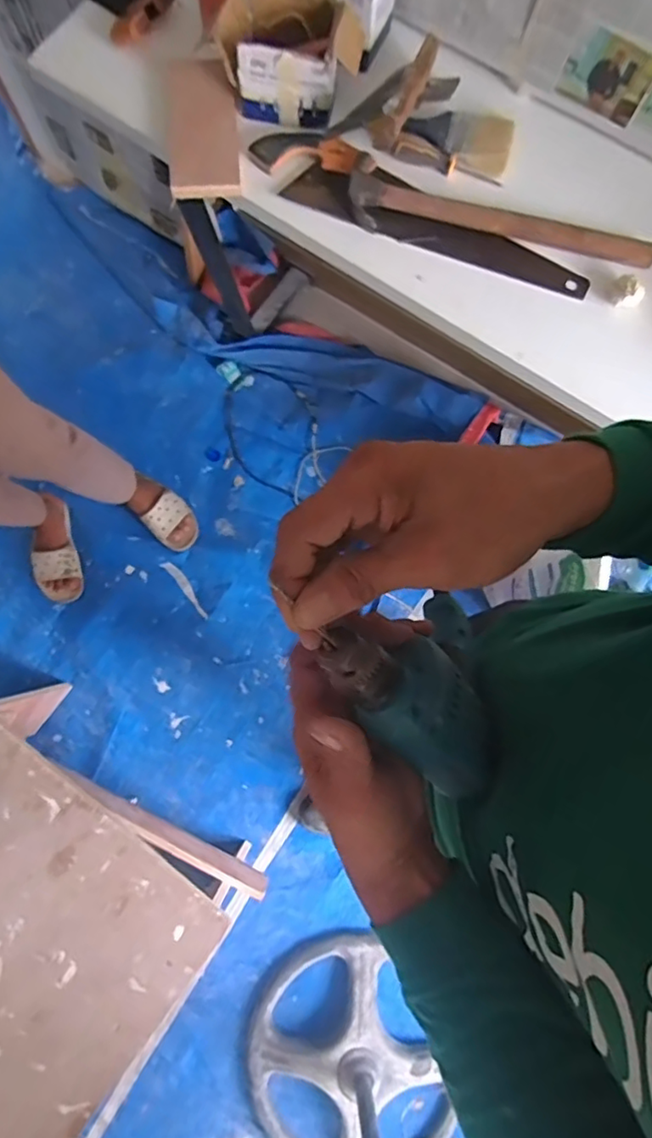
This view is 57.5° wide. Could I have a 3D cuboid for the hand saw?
[{"bbox_3d":[0.133,-0.495,0.836,0.505,0.033,0.108,23,80,3],"label":"hand saw"}]

